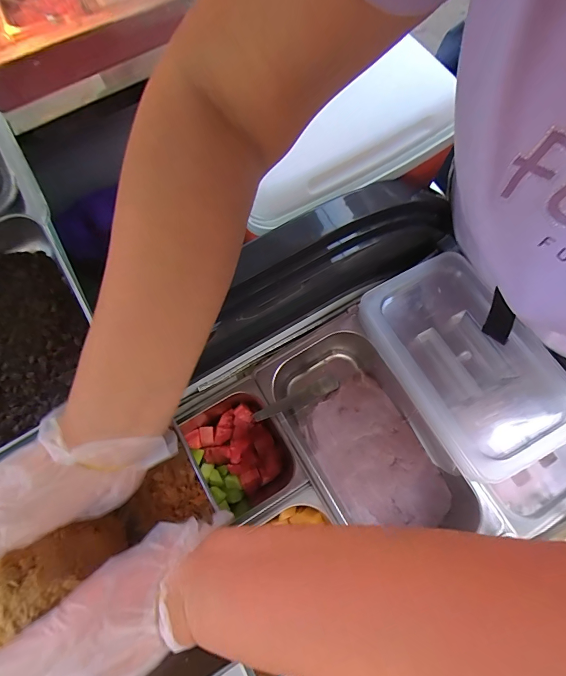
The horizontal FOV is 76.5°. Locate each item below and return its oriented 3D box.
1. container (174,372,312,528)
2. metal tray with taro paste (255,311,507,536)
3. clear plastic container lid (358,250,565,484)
[{"bbox_3d":[-0.058,0.157,0.500,0.139,0.101,0.155,-28,73,-7],"label":"container"},{"bbox_3d":[0.113,0.148,0.502,0.178,0.092,0.329,-30,73,-8],"label":"metal tray with taro paste"},{"bbox_3d":[0.229,0.021,0.452,0.170,0.049,0.259,-30,73,-8],"label":"clear plastic container lid"}]

